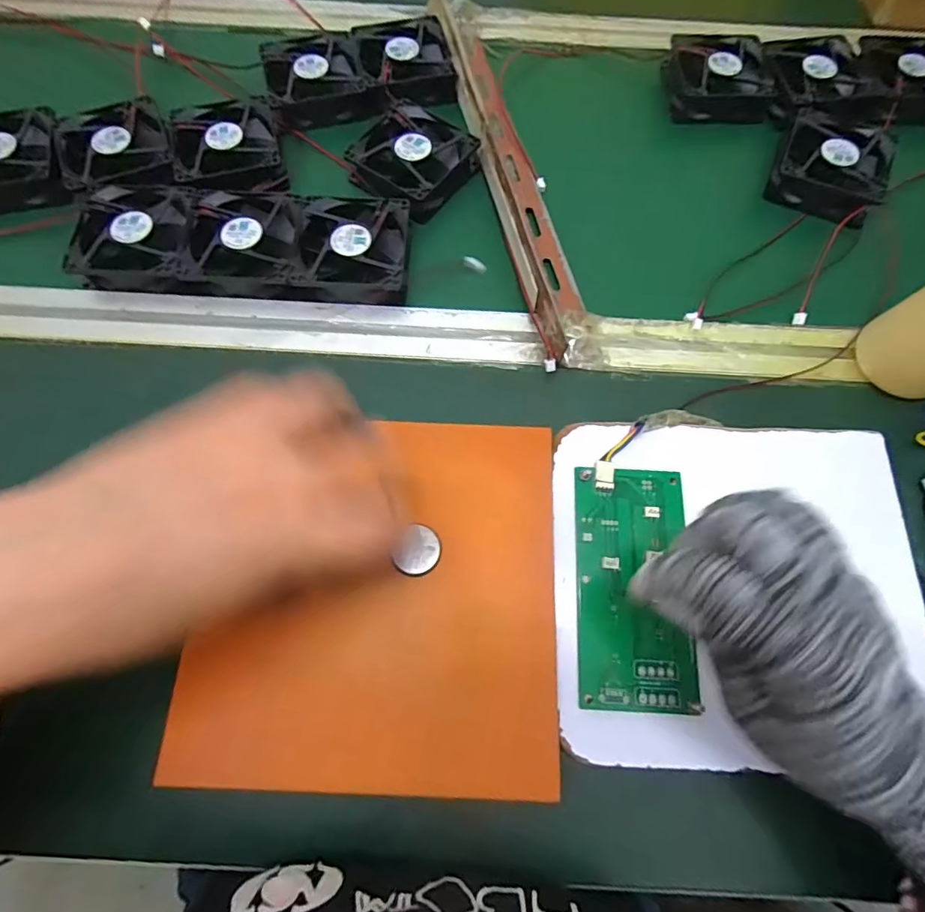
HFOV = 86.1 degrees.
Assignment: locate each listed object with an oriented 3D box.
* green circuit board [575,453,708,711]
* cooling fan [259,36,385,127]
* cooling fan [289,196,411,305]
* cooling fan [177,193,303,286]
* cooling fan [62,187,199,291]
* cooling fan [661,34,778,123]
[{"bbox_3d":[0.099,0.072,0.284,0.064,0.008,0.134,3,72,-1],"label":"green circuit board"},{"bbox_3d":[-0.121,-0.325,0.426,0.090,0.022,0.078,-17,71,-8],"label":"cooling fan"},{"bbox_3d":[-0.080,-0.153,0.368,0.079,0.024,0.087,3,69,-1],"label":"cooling fan"},{"bbox_3d":[-0.160,-0.158,0.369,0.081,0.023,0.083,-1,69,-2],"label":"cooling fan"},{"bbox_3d":[-0.235,-0.167,0.369,0.091,0.023,0.090,3,69,-1],"label":"cooling fan"},{"bbox_3d":[0.225,-0.339,0.443,0.083,0.030,0.083,-1,69,-2],"label":"cooling fan"}]

